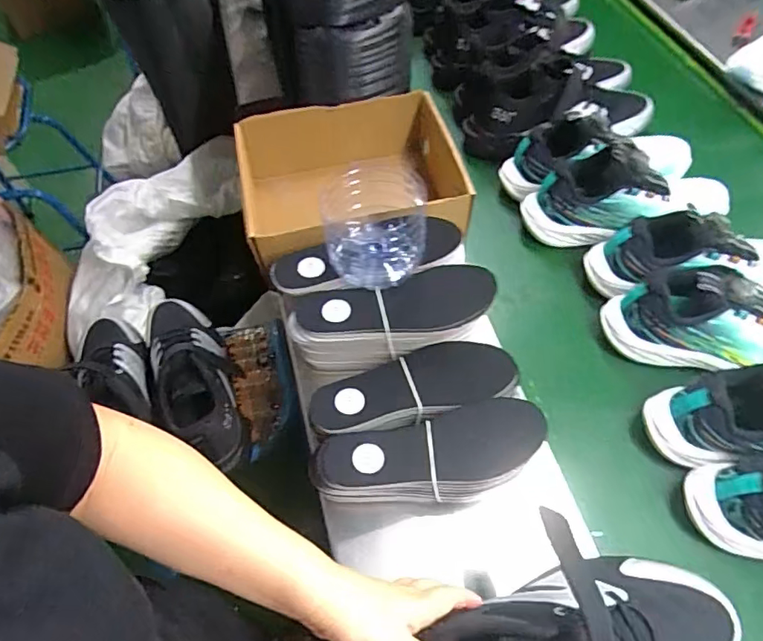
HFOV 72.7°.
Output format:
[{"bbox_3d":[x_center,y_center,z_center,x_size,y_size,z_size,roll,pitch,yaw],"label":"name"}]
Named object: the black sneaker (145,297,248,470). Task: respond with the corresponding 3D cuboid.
[{"bbox_3d":[-0.255,0.058,0.686,0.097,0.114,0.275,-30,61,-15],"label":"black sneaker"}]

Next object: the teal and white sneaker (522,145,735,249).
[{"bbox_3d":[0.323,-0.170,0.682,0.253,0.106,0.103,-8,57,-2],"label":"teal and white sneaker"}]

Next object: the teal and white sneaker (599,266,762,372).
[{"bbox_3d":[0.393,-0.001,0.577,0.255,0.095,0.103,0,57,4],"label":"teal and white sneaker"}]

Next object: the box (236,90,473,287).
[{"bbox_3d":[-0.033,-0.171,0.703,0.290,0.124,0.234,-13,58,-5],"label":"box"}]

